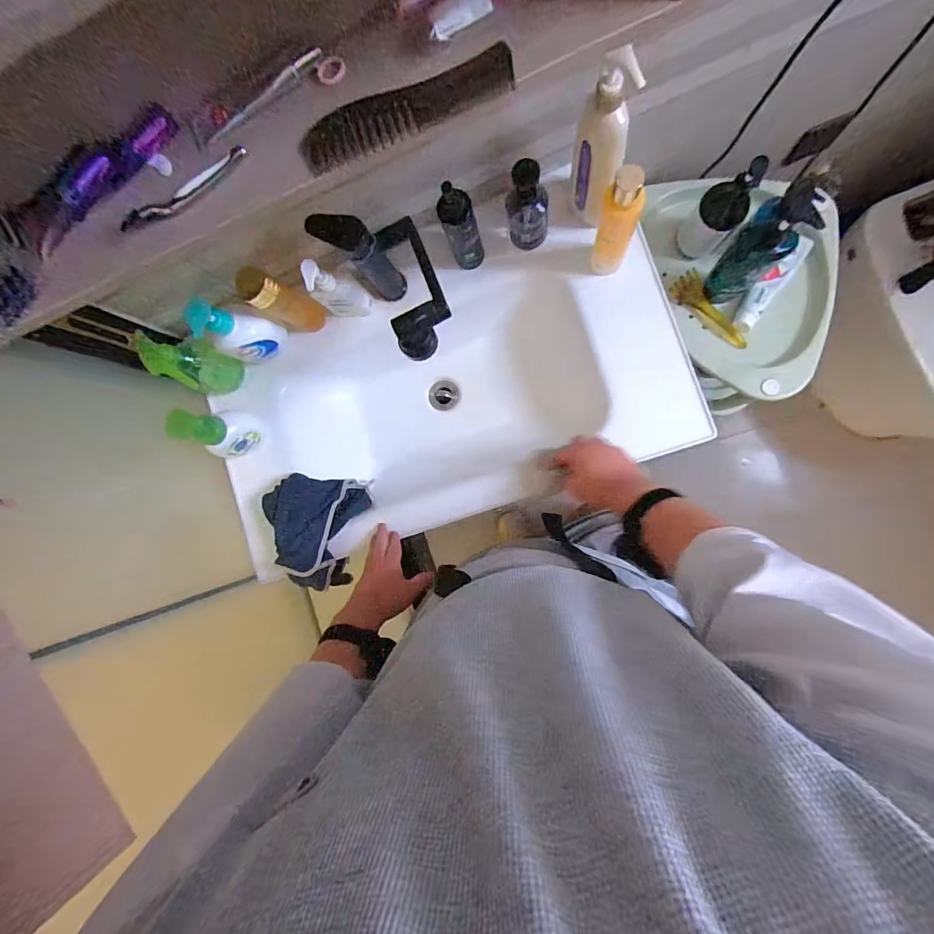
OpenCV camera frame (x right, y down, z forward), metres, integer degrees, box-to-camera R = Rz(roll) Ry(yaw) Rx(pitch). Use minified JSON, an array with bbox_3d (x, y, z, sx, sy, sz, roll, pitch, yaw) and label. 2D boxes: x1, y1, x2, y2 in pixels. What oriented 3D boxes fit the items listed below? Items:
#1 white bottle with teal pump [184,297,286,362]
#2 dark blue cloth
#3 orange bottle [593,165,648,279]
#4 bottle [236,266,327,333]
[{"bbox_3d":[-0.345,-0.204,0.669,0.047,0.188,0.076,22,93,9],"label":"white bottle with teal pump"},{"bbox_3d":[-0.266,0.111,0.753,0.149,0.110,0.189,8,90,9],"label":"dark blue cloth"},{"bbox_3d":[0.199,-0.317,0.569,0.048,0.176,0.038,17,92,9],"label":"orange bottle"},{"bbox_3d":[-0.284,-0.252,0.671,0.055,0.174,0.060,28,93,9],"label":"bottle"}]

